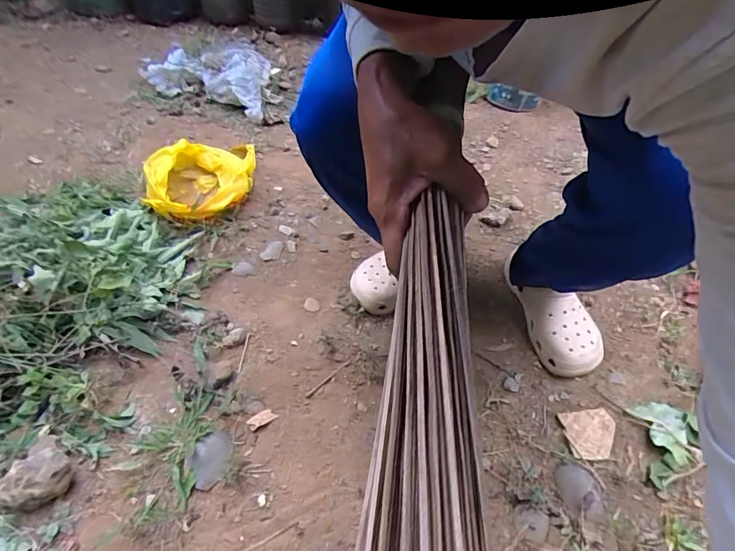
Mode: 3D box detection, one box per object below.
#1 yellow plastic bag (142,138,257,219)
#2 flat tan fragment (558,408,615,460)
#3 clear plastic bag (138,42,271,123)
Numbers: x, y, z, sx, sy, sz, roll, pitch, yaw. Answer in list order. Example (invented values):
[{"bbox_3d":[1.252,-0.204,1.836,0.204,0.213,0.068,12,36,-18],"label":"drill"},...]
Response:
[{"bbox_3d":[-0.314,-0.189,0.825,0.182,0.089,0.193,-6,47,-11],"label":"yellow plastic bag"},{"bbox_3d":[0.300,0.212,0.572,0.071,0.008,0.066,-1,47,-6],"label":"flat tan fragment"},{"bbox_3d":[-0.416,-0.556,1.164,0.453,0.079,0.249,23,52,18],"label":"clear plastic bag"}]

